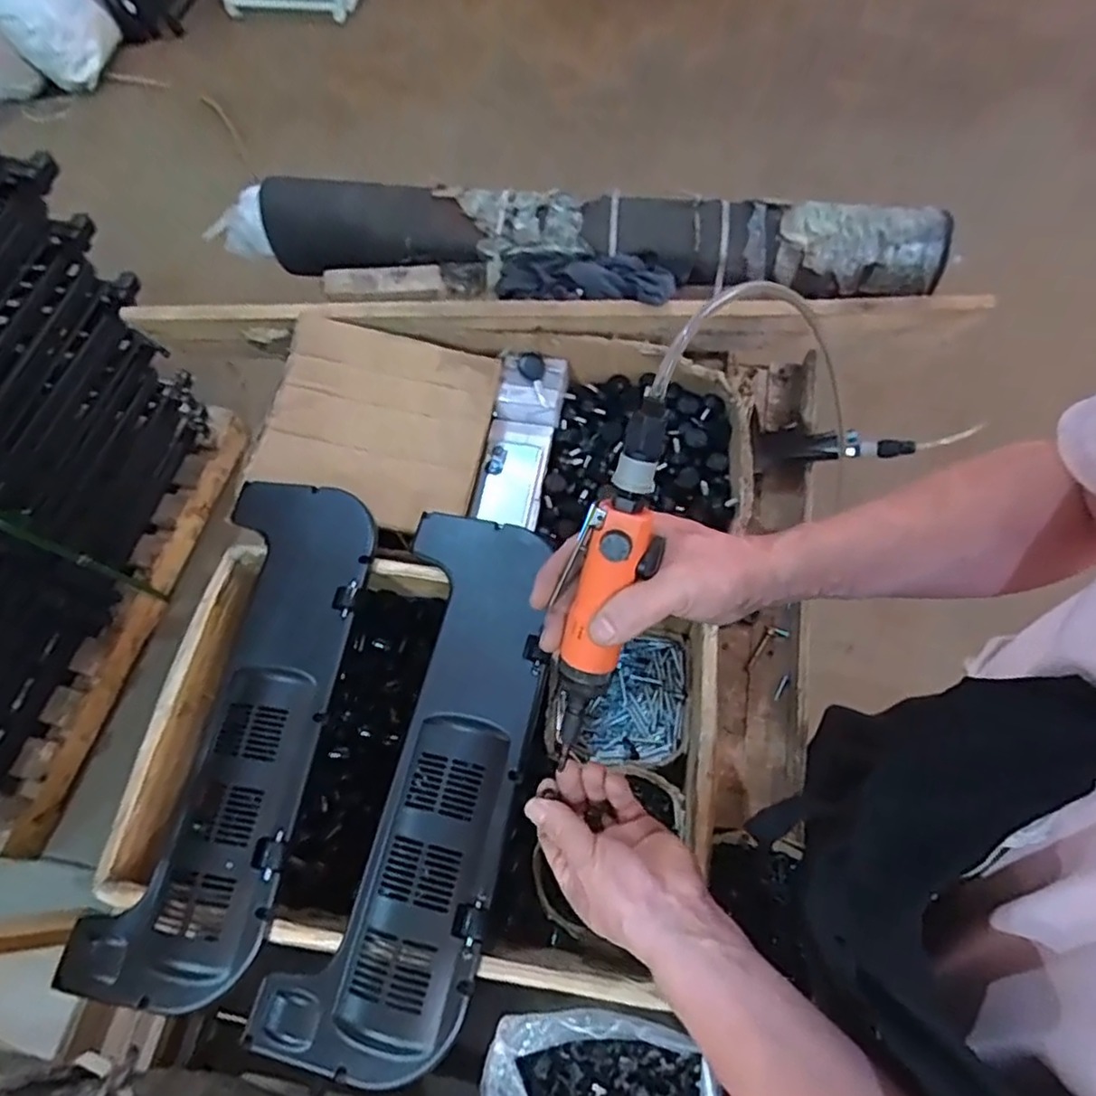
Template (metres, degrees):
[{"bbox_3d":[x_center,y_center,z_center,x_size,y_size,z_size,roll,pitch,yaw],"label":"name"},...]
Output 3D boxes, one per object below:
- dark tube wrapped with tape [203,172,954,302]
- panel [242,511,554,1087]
[{"bbox_3d":[0.009,-0.425,0.911,0.978,0.112,0.103,9,66,7],"label":"dark tube wrapped with tape"},{"bbox_3d":[-0.103,0.187,0.603,0.156,0.020,0.472,11,67,8],"label":"panel"}]

